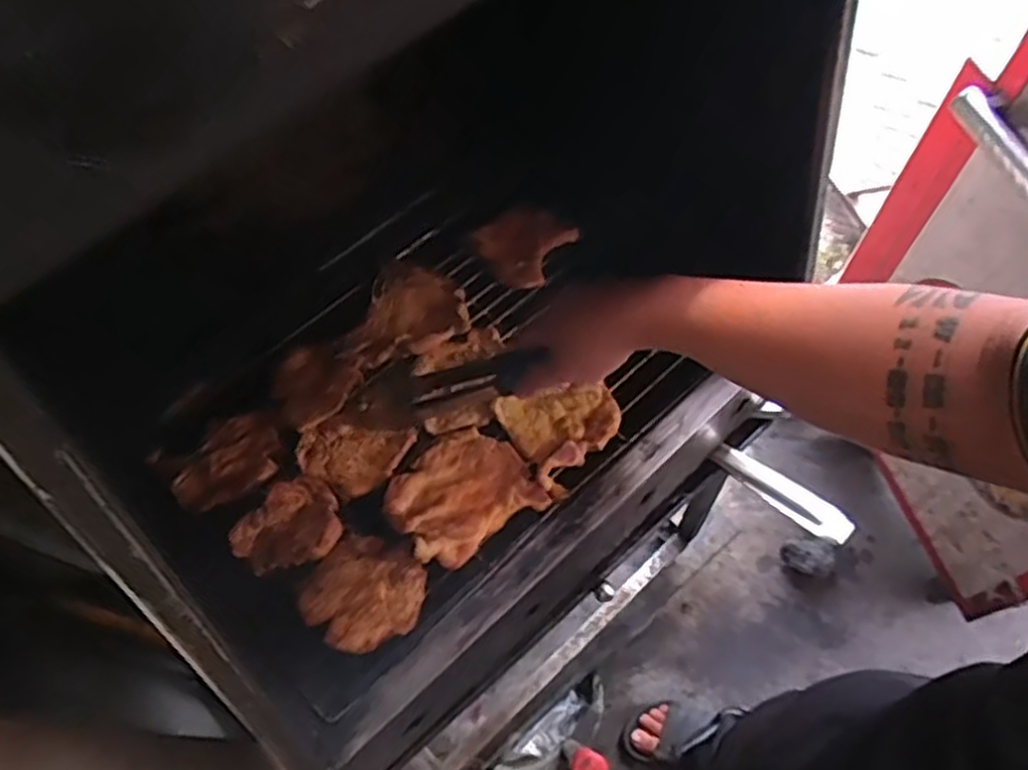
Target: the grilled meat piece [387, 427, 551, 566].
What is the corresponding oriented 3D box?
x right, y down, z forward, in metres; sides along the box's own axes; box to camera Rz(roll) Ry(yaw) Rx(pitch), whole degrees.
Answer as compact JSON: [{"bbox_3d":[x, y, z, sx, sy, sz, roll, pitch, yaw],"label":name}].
[{"bbox_3d":[-0.049,0.096,0.673,0.123,0.024,0.107,-35,67,-13],"label":"grilled meat piece"}]

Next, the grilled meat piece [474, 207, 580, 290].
[{"bbox_3d":[0.010,-0.154,0.817,0.090,0.020,0.102,31,70,17],"label":"grilled meat piece"}]

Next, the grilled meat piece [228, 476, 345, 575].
[{"bbox_3d":[-0.204,0.125,0.666,0.092,0.018,0.074,-19,64,-6],"label":"grilled meat piece"}]

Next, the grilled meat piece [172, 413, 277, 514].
[{"bbox_3d":[-0.268,0.074,0.703,0.076,0.019,0.103,36,71,19],"label":"grilled meat piece"}]

